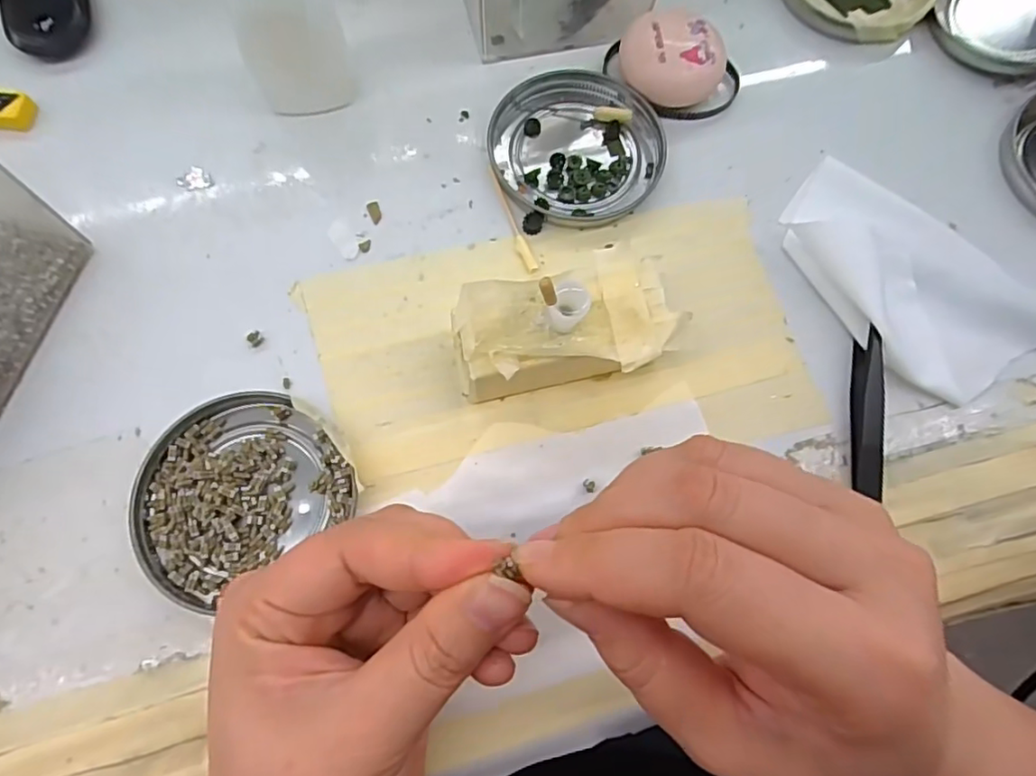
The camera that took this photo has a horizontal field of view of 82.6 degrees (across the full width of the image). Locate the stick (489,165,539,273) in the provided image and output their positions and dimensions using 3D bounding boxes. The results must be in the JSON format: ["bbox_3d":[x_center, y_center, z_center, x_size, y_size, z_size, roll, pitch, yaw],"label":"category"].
[{"bbox_3d":[-0.004,-0.075,0.263,0.006,0.004,0.056,-21,75,-8],"label":"stick"}]

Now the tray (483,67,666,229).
[{"bbox_3d":[0.027,-0.111,0.272,0.077,0.009,0.076,1,73,-2],"label":"tray"}]

